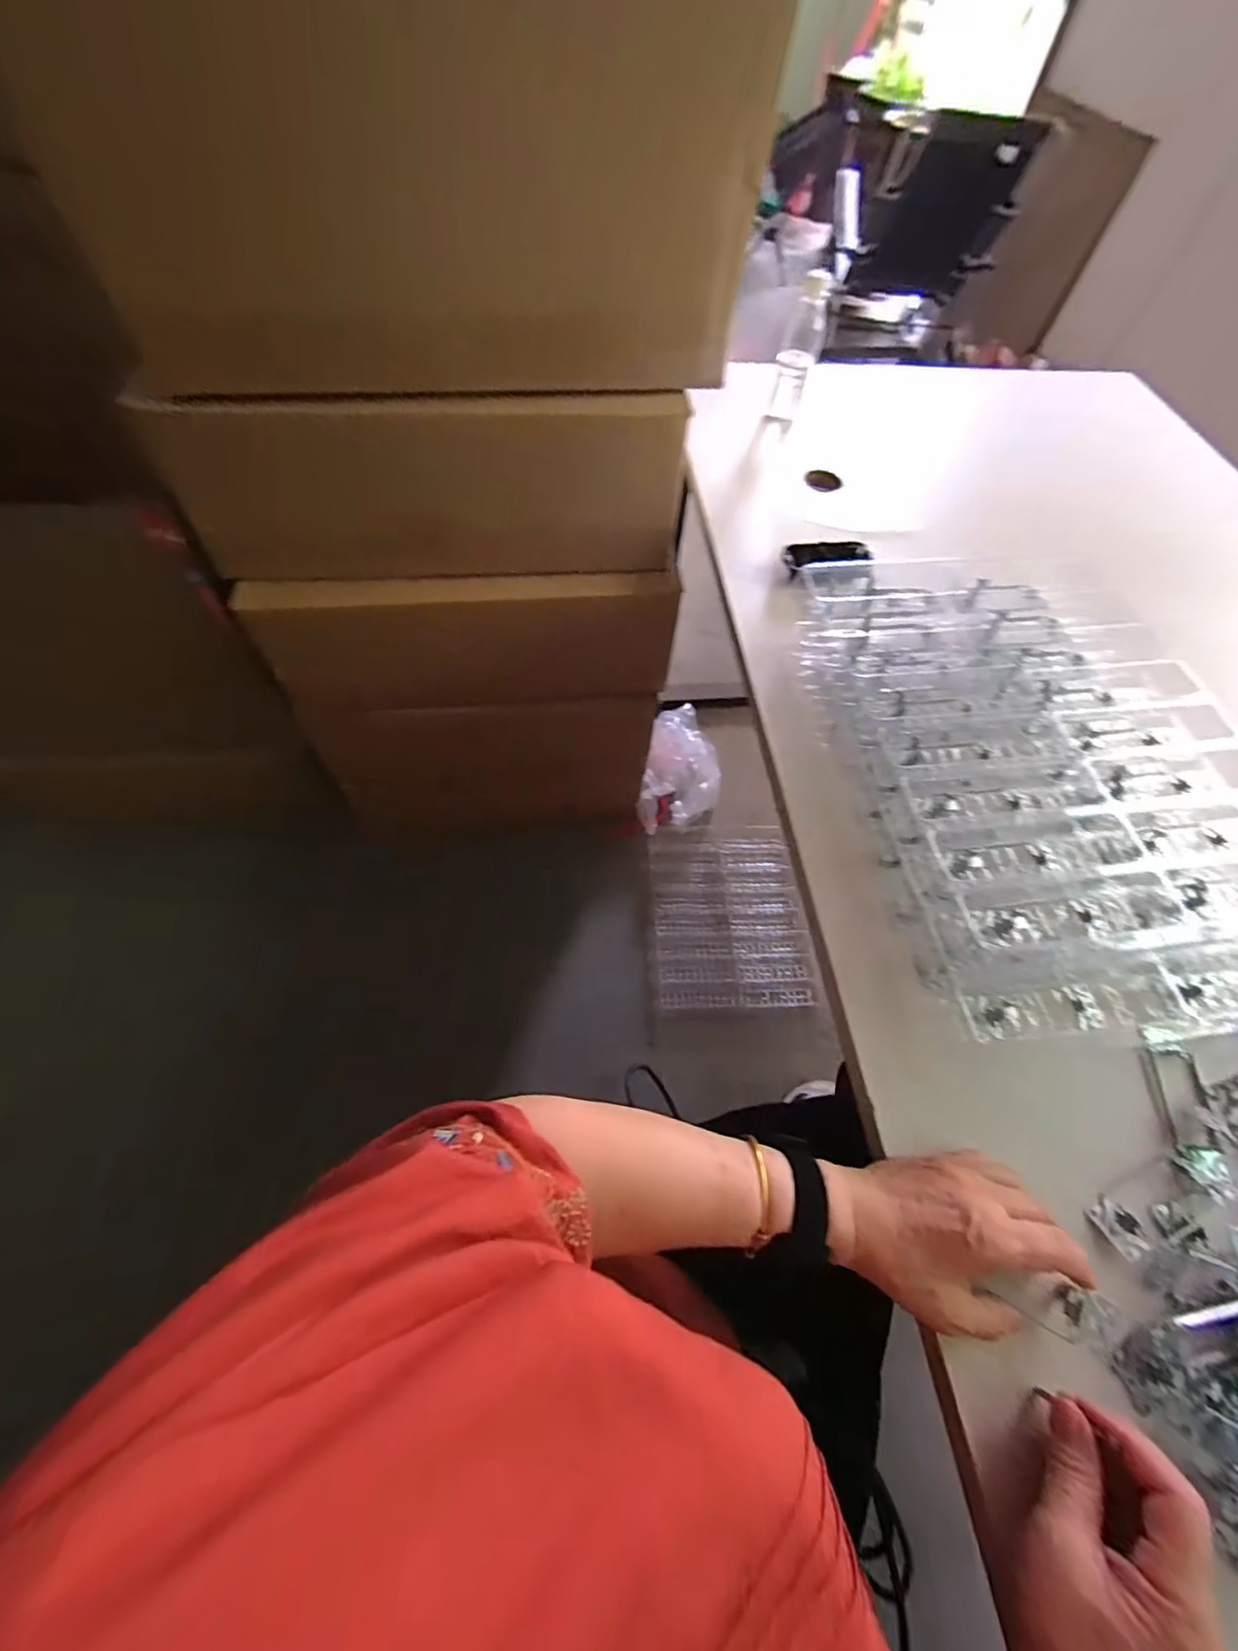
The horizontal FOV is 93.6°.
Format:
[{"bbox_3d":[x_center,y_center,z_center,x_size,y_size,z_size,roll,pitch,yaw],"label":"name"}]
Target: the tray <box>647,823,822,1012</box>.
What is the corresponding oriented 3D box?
[{"bbox_3d":[0.252,0.184,1.306,0.335,0.060,0.435,2,60,-2],"label":"tray"}]

